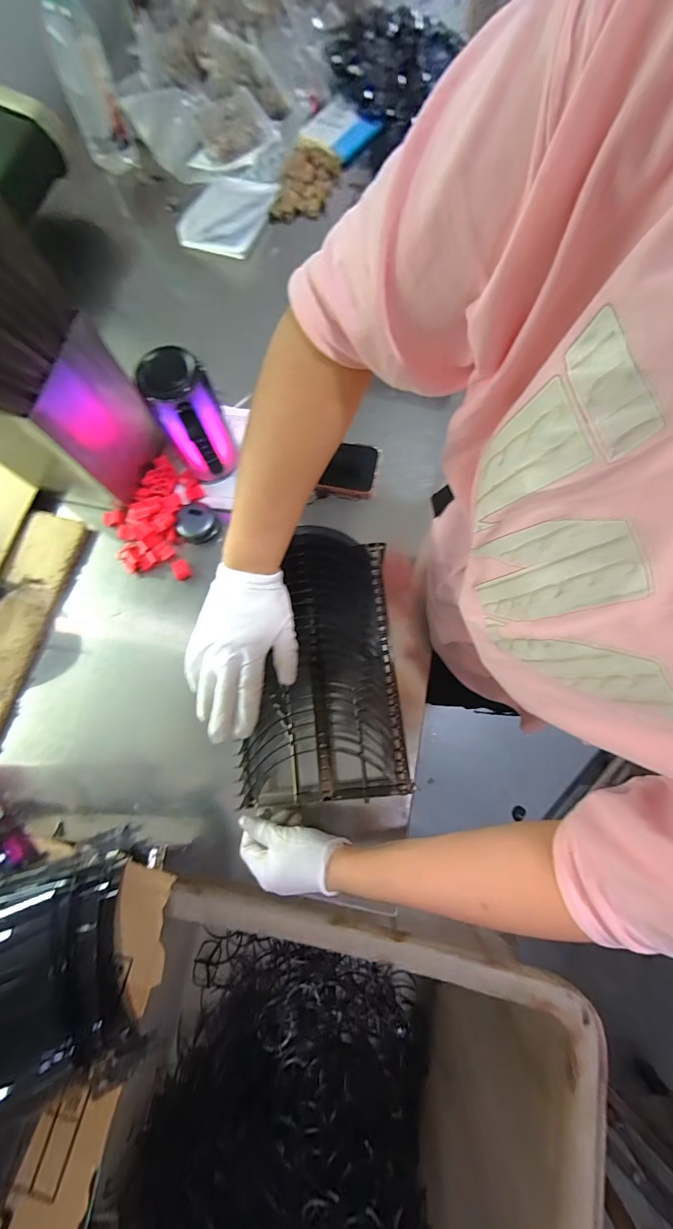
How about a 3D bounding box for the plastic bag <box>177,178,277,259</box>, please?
[{"bbox_3d":[-0.201,-0.742,0.744,0.147,0.029,0.164,19,78,6],"label":"plastic bag"}]

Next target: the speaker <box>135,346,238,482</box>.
[{"bbox_3d":[-0.194,-0.255,0.535,0.077,0.165,0.081,-30,77,-5],"label":"speaker"}]

